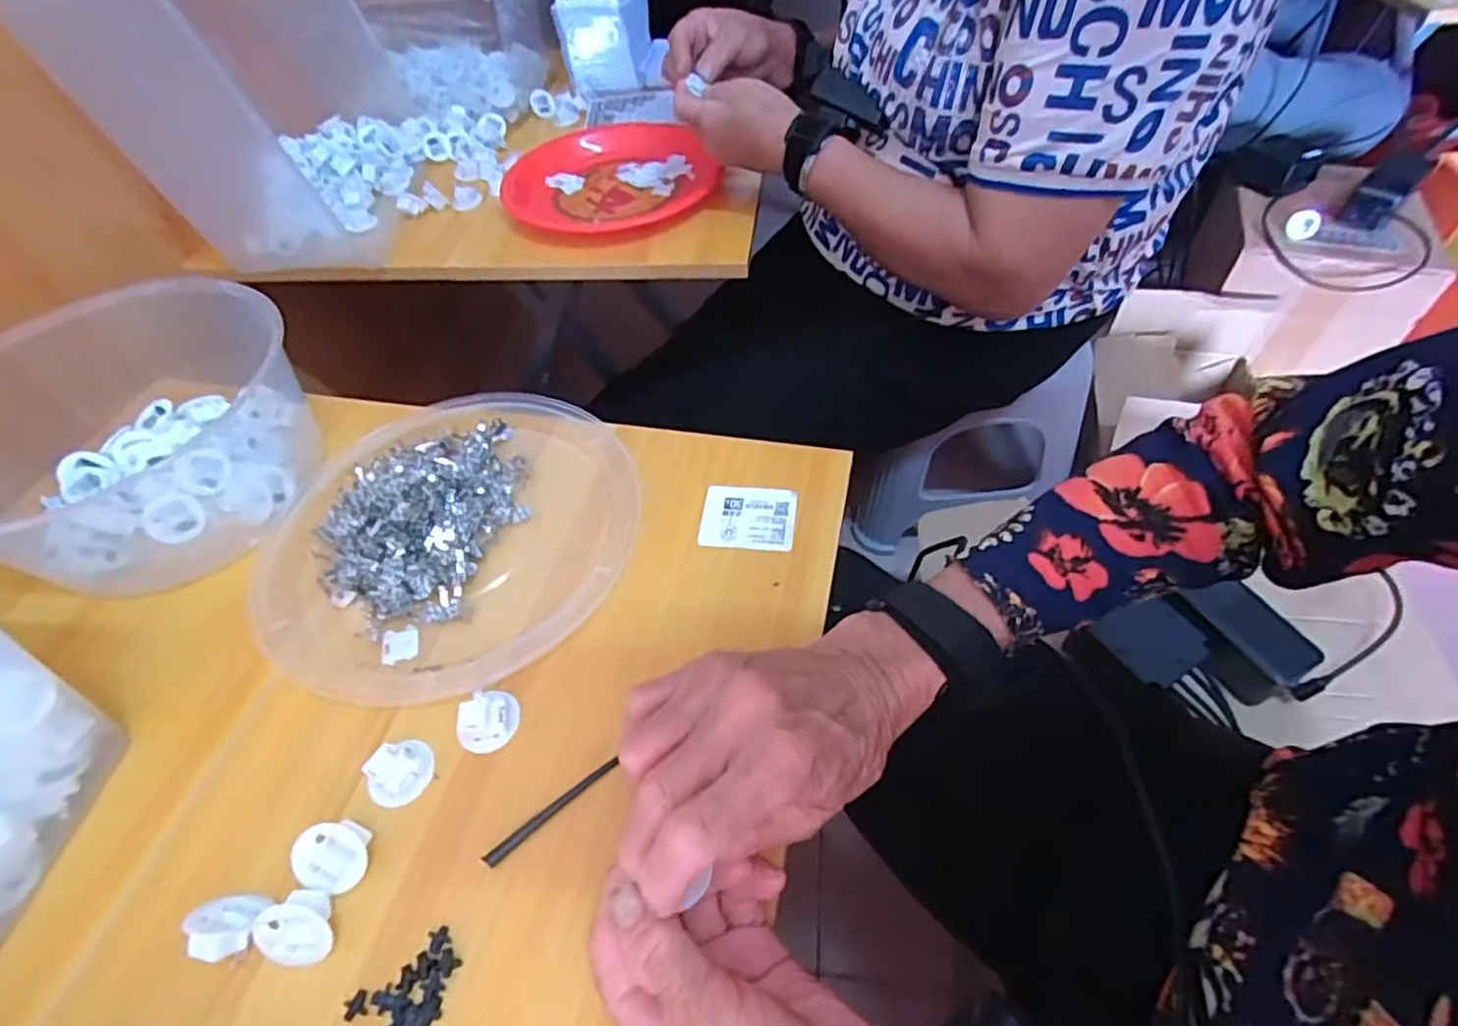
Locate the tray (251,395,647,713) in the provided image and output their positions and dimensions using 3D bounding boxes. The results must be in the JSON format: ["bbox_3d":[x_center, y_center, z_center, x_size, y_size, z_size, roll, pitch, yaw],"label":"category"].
[{"bbox_3d":[-0.179,0.008,0.437,0.225,0.030,0.235,2,51,6],"label":"tray"}]

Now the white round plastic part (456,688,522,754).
[{"bbox_3d":[-0.126,0.107,0.351,0.032,0.016,0.025,-38,58,-24],"label":"white round plastic part"}]

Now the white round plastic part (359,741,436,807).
[{"bbox_3d":[-0.164,0.129,0.335,0.026,0.016,0.031,28,58,24],"label":"white round plastic part"}]

